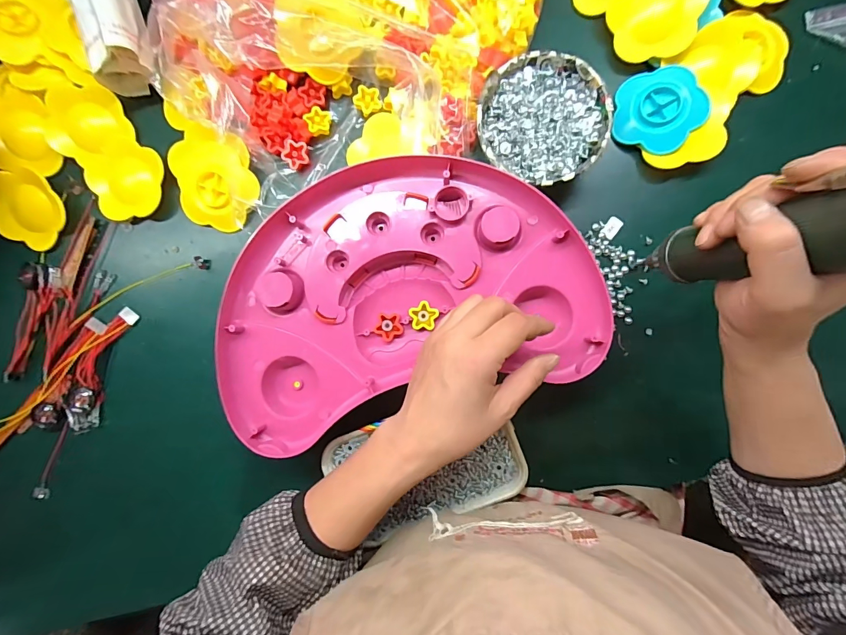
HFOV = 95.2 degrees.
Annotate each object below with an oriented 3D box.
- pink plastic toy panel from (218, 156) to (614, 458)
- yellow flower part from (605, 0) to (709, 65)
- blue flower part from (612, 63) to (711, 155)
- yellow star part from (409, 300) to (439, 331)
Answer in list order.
[{"bbox_3d":[-0.022,-0.028,0.349,0.329,0.046,0.224,-15,94,5],"label":"pink plastic toy panel"},{"bbox_3d":[0.218,-0.275,0.353,0.076,0.021,0.068,-26,93,6],"label":"yellow flower part"},{"bbox_3d":[0.219,-0.194,0.360,0.075,0.015,0.075,1,94,16],"label":"blue flower part"},{"bbox_3d":[0.001,-0.002,0.355,0.026,0.006,0.026,-5,88,3],"label":"yellow star part"}]

